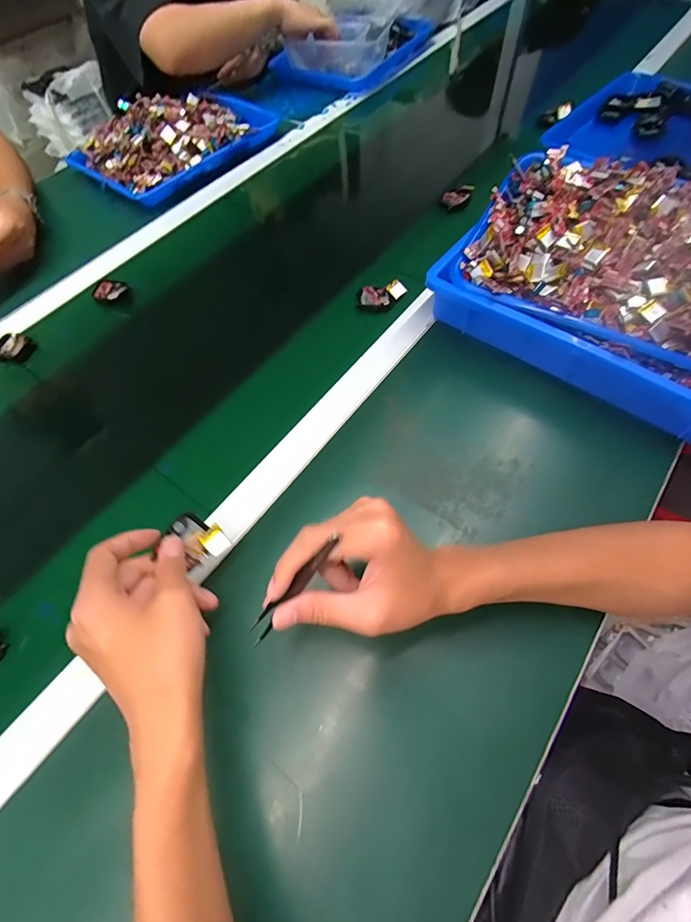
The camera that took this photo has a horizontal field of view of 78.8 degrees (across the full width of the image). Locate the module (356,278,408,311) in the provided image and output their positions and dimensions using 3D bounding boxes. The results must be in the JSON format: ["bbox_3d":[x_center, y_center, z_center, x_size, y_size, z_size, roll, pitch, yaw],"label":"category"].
[{"bbox_3d":[0.048,-0.215,0.553,0.063,0.019,0.039,-14,59,-5],"label":"module"}]

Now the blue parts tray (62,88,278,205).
[{"bbox_3d":[-0.304,-0.584,0.750,0.226,0.064,0.331,38,68,23],"label":"blue parts tray"}]

